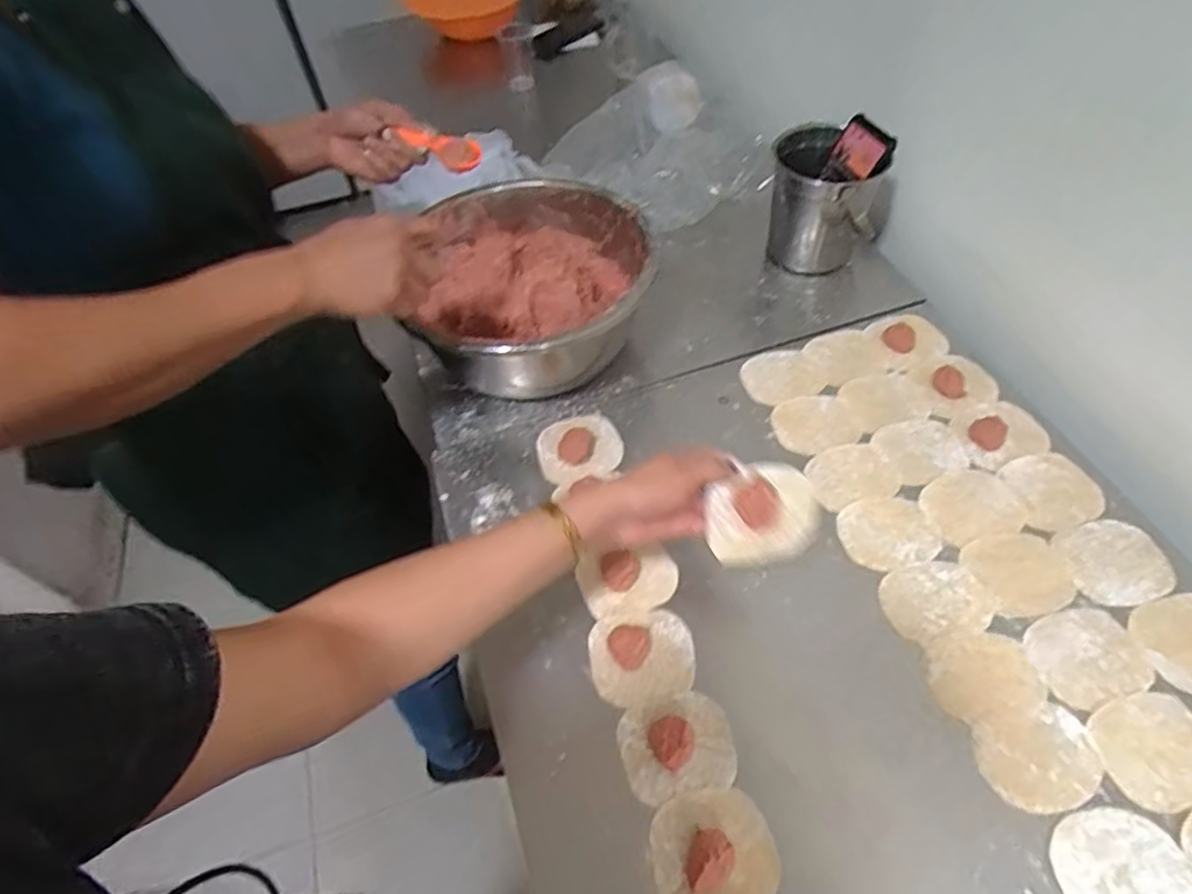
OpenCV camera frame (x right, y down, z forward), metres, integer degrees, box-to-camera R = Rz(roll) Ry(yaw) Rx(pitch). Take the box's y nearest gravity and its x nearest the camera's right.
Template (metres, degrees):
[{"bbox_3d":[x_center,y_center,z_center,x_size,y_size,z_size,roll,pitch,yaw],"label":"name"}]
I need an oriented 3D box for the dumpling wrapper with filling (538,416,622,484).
[{"bbox_3d":[-0.017,-0.001,0.678,0.085,0.012,0.076,-15,54,-5],"label":"dumpling wrapper with filling"}]

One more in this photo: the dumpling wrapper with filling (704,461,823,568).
[{"bbox_3d":[0.132,0.053,0.514,0.095,0.015,0.075,-25,93,-11],"label":"dumpling wrapper with filling"}]

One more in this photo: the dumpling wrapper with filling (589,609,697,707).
[{"bbox_3d":[0.038,0.169,0.541,0.085,0.023,0.073,-11,54,-3],"label":"dumpling wrapper with filling"}]

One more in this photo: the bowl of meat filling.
[{"bbox_3d":[-0.053,-0.168,0.734,0.225,0.141,0.265,0,54,6],"label":"bowl of meat filling"}]

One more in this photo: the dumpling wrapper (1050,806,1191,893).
[{"bbox_3d":[0.353,0.282,0.439,0.085,0.004,0.070,-4,54,3],"label":"dumpling wrapper"}]

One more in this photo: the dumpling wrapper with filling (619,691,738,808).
[{"bbox_3d":[0.062,0.227,0.500,0.085,0.023,0.067,-13,54,-4],"label":"dumpling wrapper with filling"}]

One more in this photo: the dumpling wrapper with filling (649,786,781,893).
[{"bbox_3d":[0.080,0.279,0.455,0.085,0.033,0.076,-20,54,-9],"label":"dumpling wrapper with filling"}]

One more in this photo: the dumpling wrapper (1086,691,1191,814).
[{"bbox_3d":[0.412,0.220,0.480,0.086,0.004,0.072,-21,55,-10],"label":"dumpling wrapper"}]

